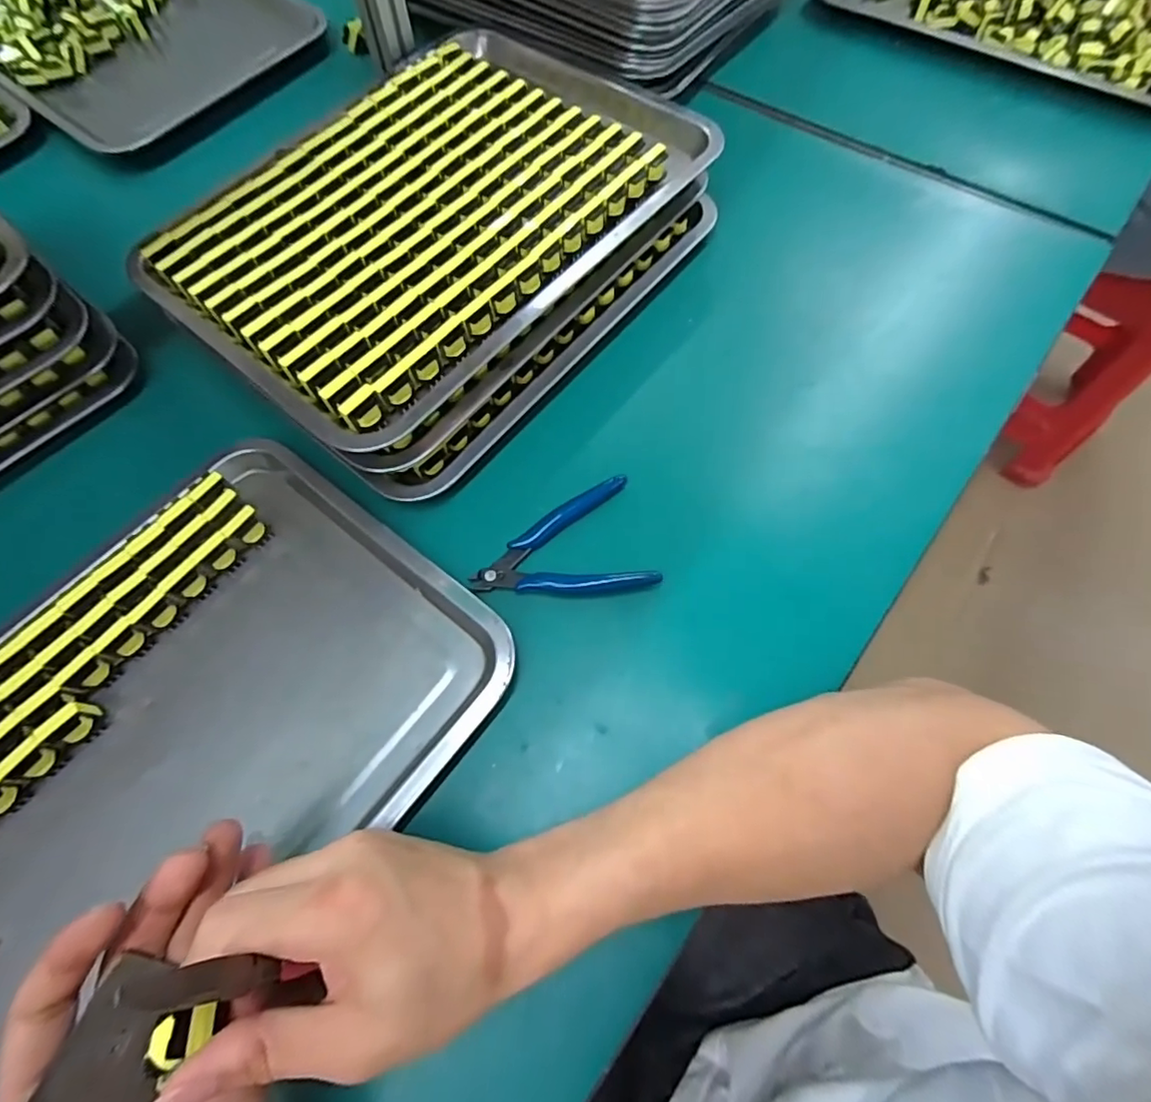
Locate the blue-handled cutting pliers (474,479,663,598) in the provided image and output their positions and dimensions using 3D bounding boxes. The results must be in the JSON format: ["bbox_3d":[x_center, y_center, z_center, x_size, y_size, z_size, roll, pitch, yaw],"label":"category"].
[{"bbox_3d":[-0.012,-0.003,0.373,0.114,0.016,0.084,-15,67,-5],"label":"blue-handled cutting pliers"}]

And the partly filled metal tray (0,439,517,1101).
[{"bbox_3d":[-0.245,0.132,0.327,0.265,0.037,0.386,35,72,15],"label":"partly filled metal tray"}]

